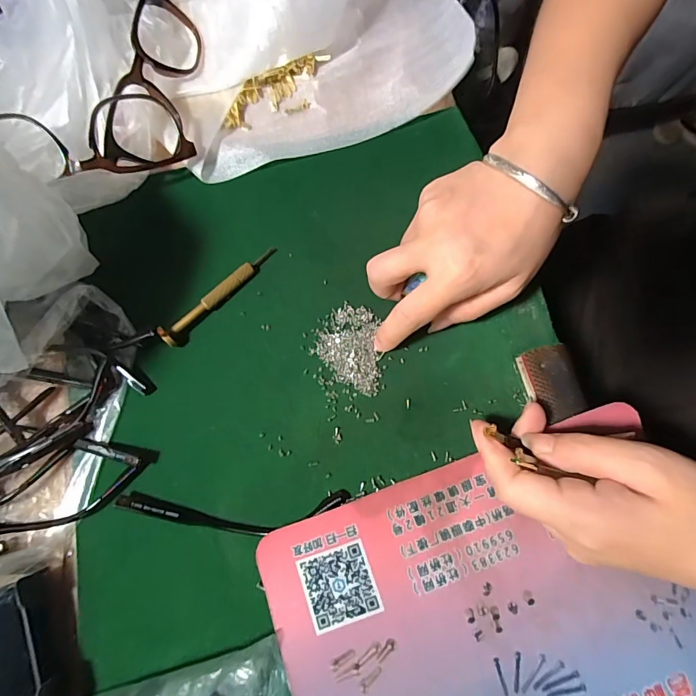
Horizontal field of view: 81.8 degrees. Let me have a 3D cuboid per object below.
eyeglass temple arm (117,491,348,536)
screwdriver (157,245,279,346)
[{"bbox_3d":[-0.067,0.097,0.233,0.132,0.008,0.023,-1,75,1],"label":"eyeglass temple arm"},{"bbox_3d":[-0.085,-0.037,0.268,0.011,0.016,0.094,40,79,11],"label":"screwdriver"}]

